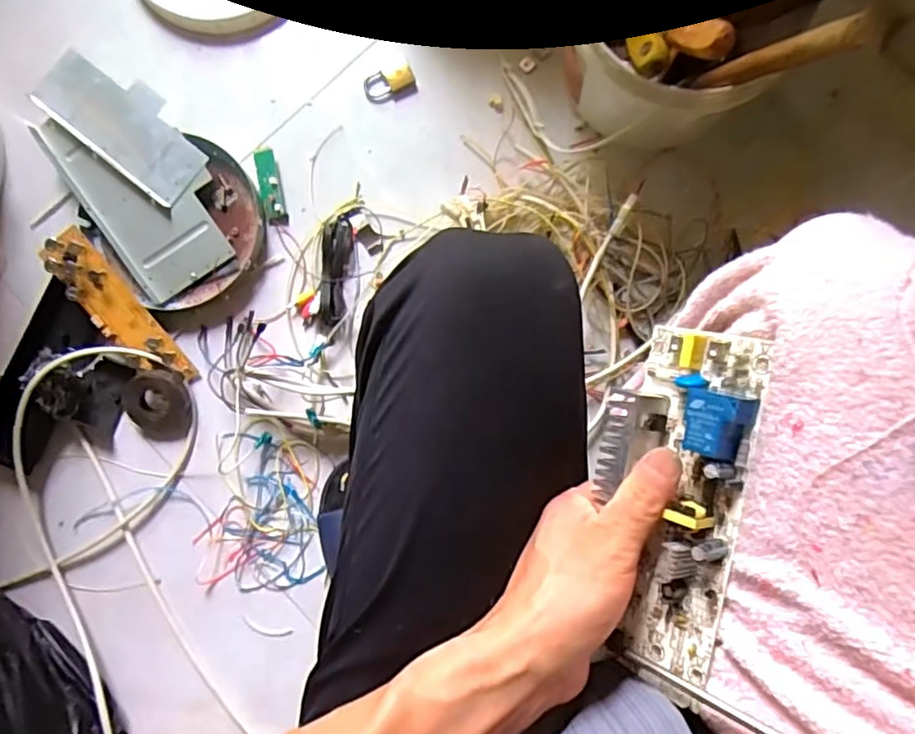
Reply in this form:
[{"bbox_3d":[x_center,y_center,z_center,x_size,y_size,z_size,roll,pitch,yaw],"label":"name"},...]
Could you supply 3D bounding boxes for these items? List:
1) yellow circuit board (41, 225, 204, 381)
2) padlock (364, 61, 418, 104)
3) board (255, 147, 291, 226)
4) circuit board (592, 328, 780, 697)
[{"bbox_3d":[-0.374,-0.058,0.686,0.057,0.021,0.201,-42,102,-2],"label":"yellow circuit board"},{"bbox_3d":[-0.078,-0.330,0.720,0.060,0.011,0.032,-17,87,-1],"label":"padlock"},{"bbox_3d":[-0.215,-0.208,0.711,0.024,0.009,0.090,-14,87,-1],"label":"board"},{"bbox_3d":[0.113,0.073,0.329,0.073,0.035,0.180,15,101,41],"label":"circuit board"}]

